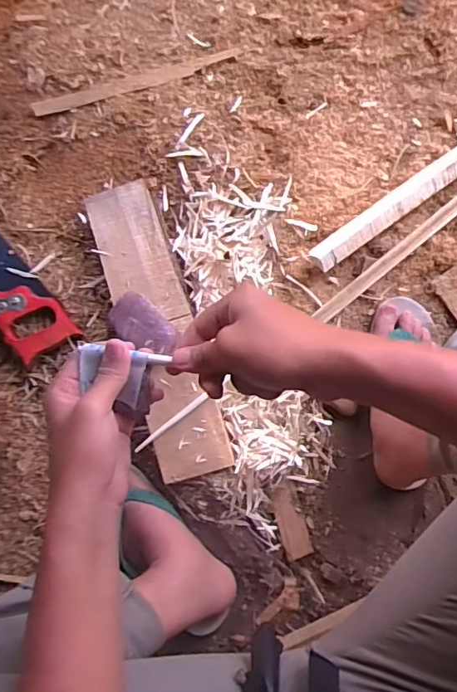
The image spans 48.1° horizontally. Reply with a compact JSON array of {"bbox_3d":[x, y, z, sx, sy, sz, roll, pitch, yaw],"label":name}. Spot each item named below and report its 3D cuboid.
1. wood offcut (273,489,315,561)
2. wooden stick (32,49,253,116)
[{"bbox_3d":[0.088,0.245,0.703,0.038,0.004,0.097,-16,91,-15],"label":"wood offcut"},{"bbox_3d":[-0.138,-0.406,0.783,0.332,0.009,0.027,-16,85,5],"label":"wooden stick"}]

